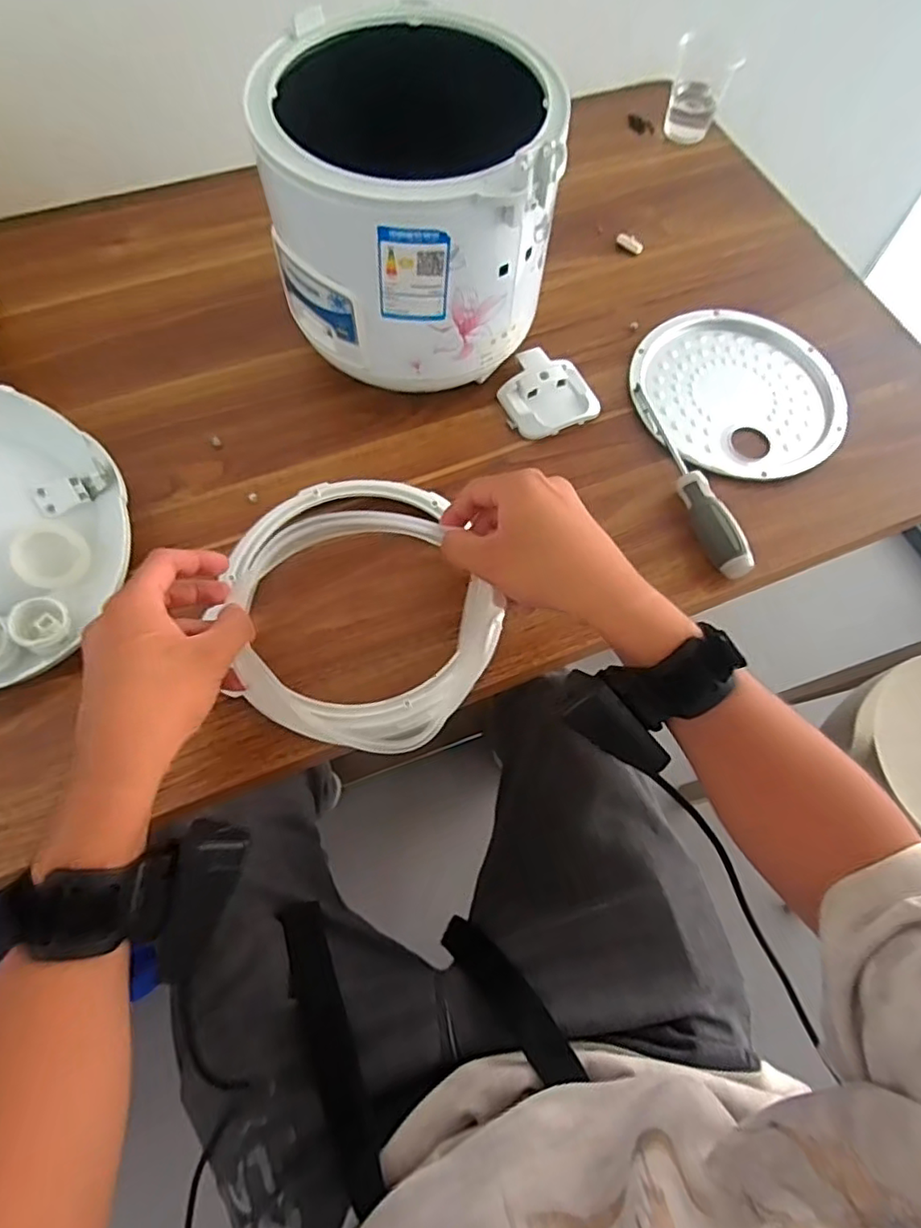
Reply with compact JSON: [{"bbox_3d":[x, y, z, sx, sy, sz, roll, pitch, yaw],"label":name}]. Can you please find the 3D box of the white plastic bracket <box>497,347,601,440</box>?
[{"bbox_3d":[0.073,-0.188,0.512,0.074,0.018,0.075,-22,68,-11],"label":"white plastic bracket"}]

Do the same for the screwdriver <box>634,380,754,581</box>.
[{"bbox_3d":[0.179,-0.112,0.480,0.024,0.024,0.186,-12,67,-8],"label":"screwdriver"}]

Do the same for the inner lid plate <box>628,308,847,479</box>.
[{"bbox_3d":[0.241,-0.194,0.530,0.179,0.010,0.178,1,66,-2],"label":"inner lid plate"}]

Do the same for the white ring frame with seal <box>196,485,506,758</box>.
[{"bbox_3d":[-0.064,-0.017,0.400,0.184,0.066,0.192,18,66,6],"label":"white ring frame with seal"}]

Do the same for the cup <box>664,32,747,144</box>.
[{"bbox_3d":[0.265,-0.582,0.672,0.065,0.069,0.066,10,66,3],"label":"cup"}]

